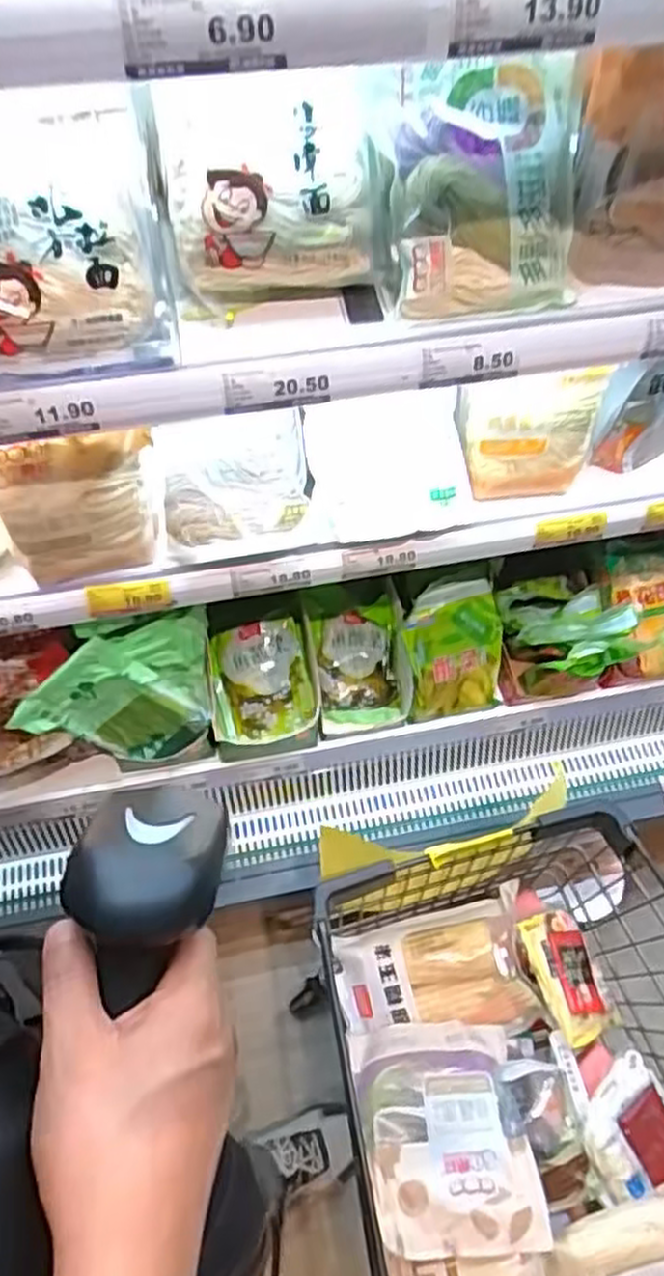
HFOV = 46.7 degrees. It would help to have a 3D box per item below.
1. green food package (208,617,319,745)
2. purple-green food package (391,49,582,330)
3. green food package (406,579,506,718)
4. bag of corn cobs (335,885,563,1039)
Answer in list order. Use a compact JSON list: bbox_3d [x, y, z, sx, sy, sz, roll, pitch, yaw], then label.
[{"bbox_3d":[-0.094,0.061,1.057,0.140,0.060,0.156,-7,61,-5],"label":"green food package"},{"bbox_3d":[0.123,-0.361,0.625,0.148,0.027,0.182,-6,102,-3],"label":"purple-green food package"},{"bbox_3d":[0.177,0.019,1.069,0.142,0.190,0.026,-15,20,-20],"label":"green food package"},{"bbox_3d":[0.115,0.367,0.846,0.213,0.051,0.135,-8,61,-6],"label":"bag of corn cobs"}]

